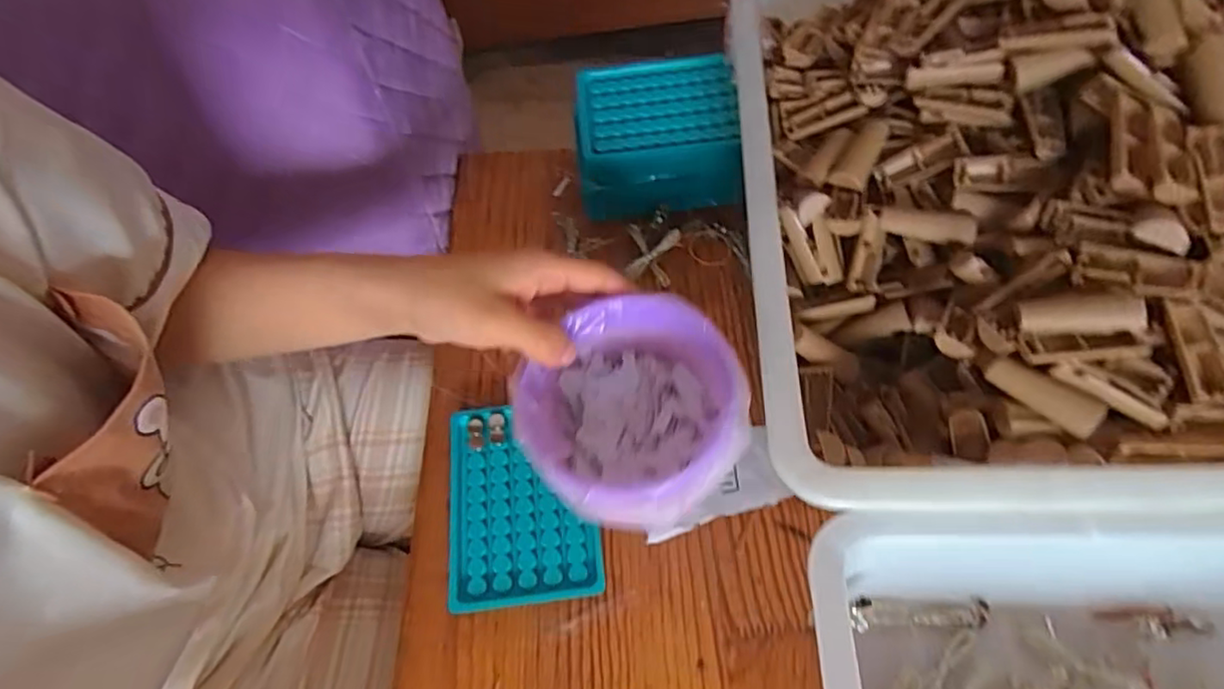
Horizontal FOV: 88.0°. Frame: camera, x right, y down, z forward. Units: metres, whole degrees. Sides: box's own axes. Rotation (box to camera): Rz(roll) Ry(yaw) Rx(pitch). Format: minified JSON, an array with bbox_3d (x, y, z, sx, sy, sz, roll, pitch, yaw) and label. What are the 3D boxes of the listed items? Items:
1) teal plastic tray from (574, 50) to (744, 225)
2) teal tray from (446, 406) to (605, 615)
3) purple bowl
[{"bbox_3d":[0.037,-0.167,0.518,0.129,0.076,0.097,-2,63,3],"label":"teal plastic tray"},{"bbox_3d":[-0.061,0.103,0.419,0.096,0.011,0.129,-8,63,-1],"label":"teal tray"},{"bbox_3d":[0.011,0.035,0.326,0.108,0.060,0.111,-1,63,3],"label":"purple bowl"}]

